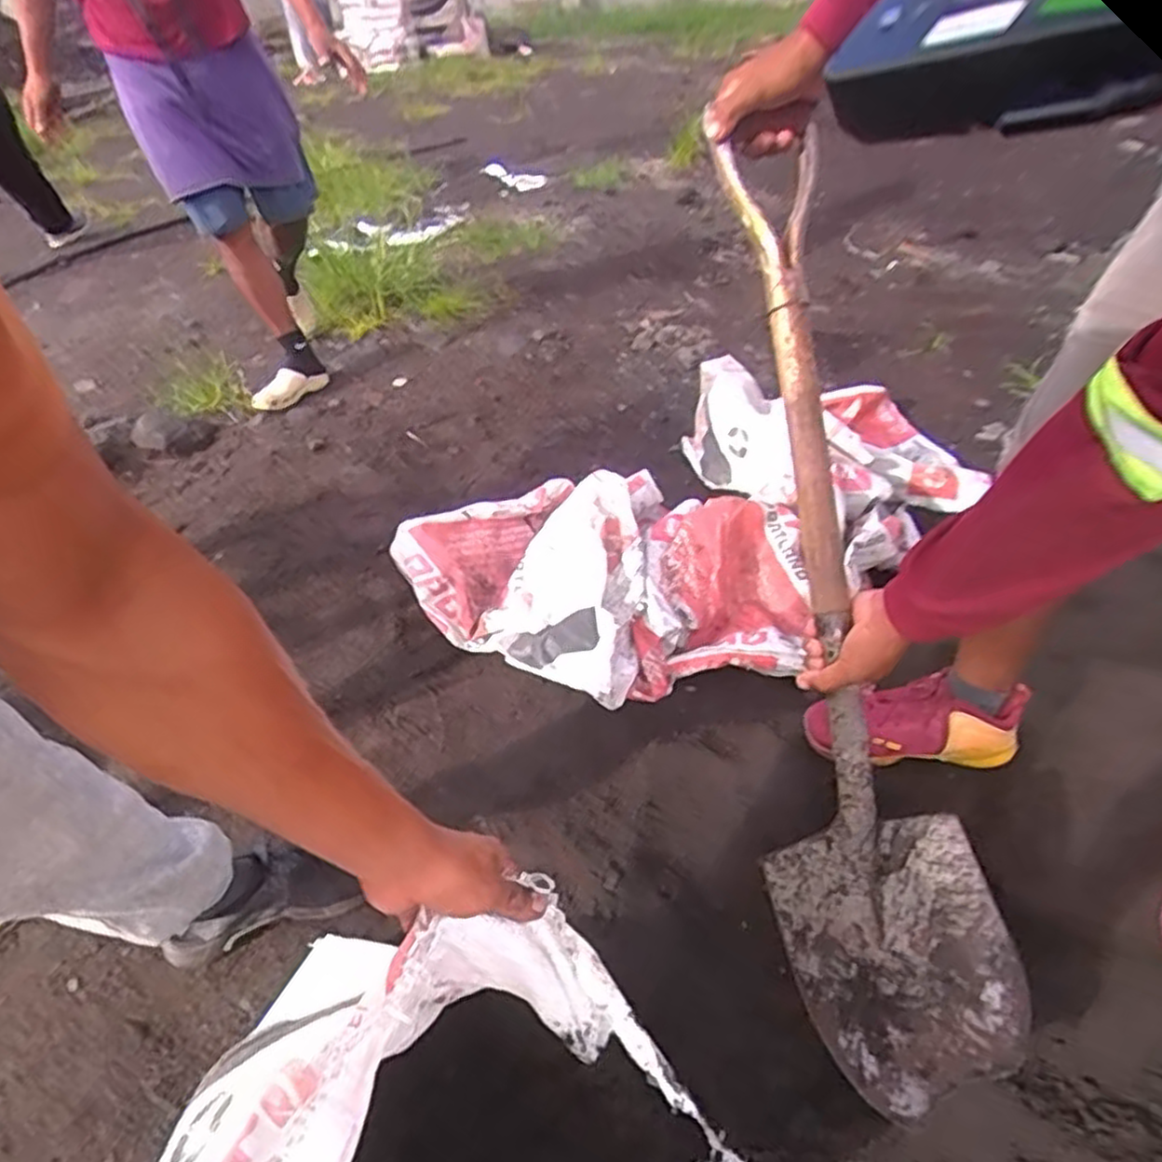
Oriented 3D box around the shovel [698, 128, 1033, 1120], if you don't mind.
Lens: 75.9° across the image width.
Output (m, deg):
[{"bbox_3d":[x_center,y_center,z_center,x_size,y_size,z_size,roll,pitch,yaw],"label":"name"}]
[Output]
[{"bbox_3d":[0.250,0.002,0.741,0.213,0.902,0.113,-9,-3,-1],"label":"shovel"}]

